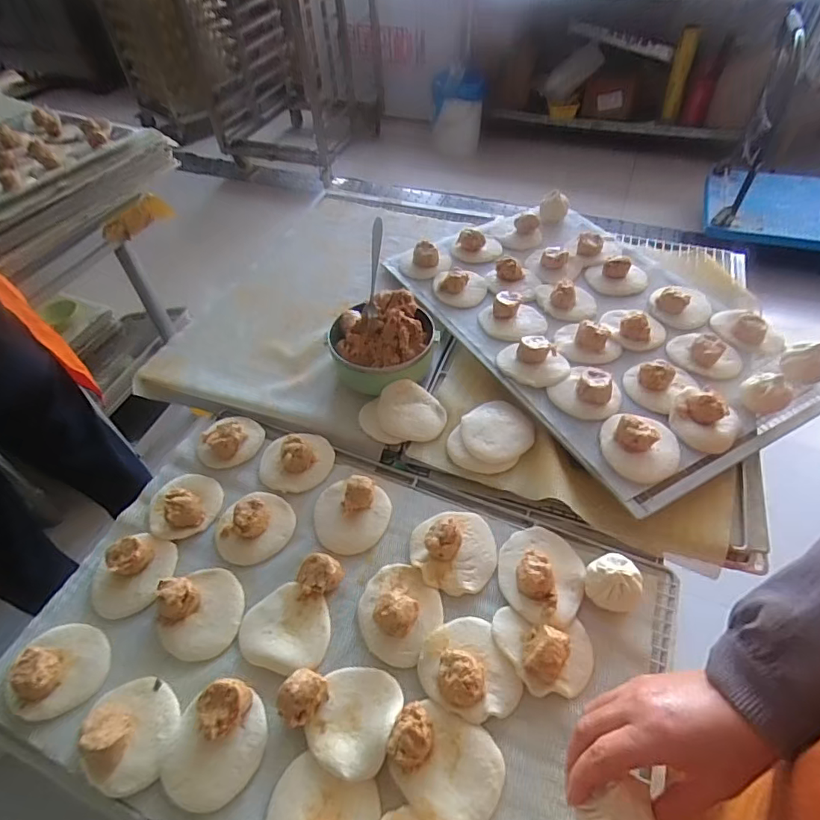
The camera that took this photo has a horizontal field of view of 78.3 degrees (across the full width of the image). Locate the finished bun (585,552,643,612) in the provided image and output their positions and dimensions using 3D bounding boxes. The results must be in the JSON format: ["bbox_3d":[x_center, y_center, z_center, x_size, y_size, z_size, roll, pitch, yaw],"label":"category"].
[{"bbox_3d":[0.202,0.167,0.500,0.050,0.044,0.051,17,53,17],"label":"finished bun"}]

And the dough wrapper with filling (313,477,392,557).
[{"bbox_3d":[-0.068,0.109,0.568,0.088,0.039,0.092,3,50,5],"label":"dough wrapper with filling"}]

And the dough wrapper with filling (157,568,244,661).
[{"bbox_3d":[-0.213,0.198,0.506,0.083,0.031,0.083,-1,50,2],"label":"dough wrapper with filling"}]

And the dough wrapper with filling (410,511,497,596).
[{"bbox_3d":[0.047,0.143,0.535,0.088,0.036,0.090,-1,50,2],"label":"dough wrapper with filling"}]

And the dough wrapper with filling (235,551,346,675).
[{"bbox_3d":[-0.121,0.198,0.503,0.087,0.027,0.107,9,51,10],"label":"dough wrapper with filling"}]

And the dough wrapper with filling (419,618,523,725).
[{"bbox_3d":[0.051,0.234,0.460,0.080,0.031,0.087,-1,50,2],"label":"dough wrapper with filling"}]

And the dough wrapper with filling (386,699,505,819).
[{"bbox_3d":[0.029,0.292,0.416,0.094,0.031,0.075,18,53,17],"label":"dough wrapper with filling"}]

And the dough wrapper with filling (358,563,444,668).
[{"bbox_3d":[-0.012,0.193,0.497,0.079,0.031,0.087,27,56,23],"label":"dough wrapper with filling"}]

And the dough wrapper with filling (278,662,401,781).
[{"bbox_3d":[-0.063,0.262,0.444,0.100,0.028,0.081,16,52,16],"label":"dough wrapper with filling"}]

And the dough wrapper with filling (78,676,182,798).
[{"bbox_3d":[-0.244,0.278,0.438,0.071,0.033,0.085,5,50,7],"label":"dough wrapper with filling"}]

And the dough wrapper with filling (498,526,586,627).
[{"bbox_3d":[0.136,0.163,0.517,0.084,0.032,0.105,7,50,9],"label":"dough wrapper with filling"}]

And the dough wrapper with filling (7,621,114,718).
[{"bbox_3d":[-0.332,0.239,0.478,0.075,0.031,0.081,-1,50,2],"label":"dough wrapper with filling"}]

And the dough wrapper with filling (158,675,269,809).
[{"bbox_3d":[-0.168,0.284,0.431,0.078,0.030,0.088,6,50,8],"label":"dough wrapper with filling"}]

